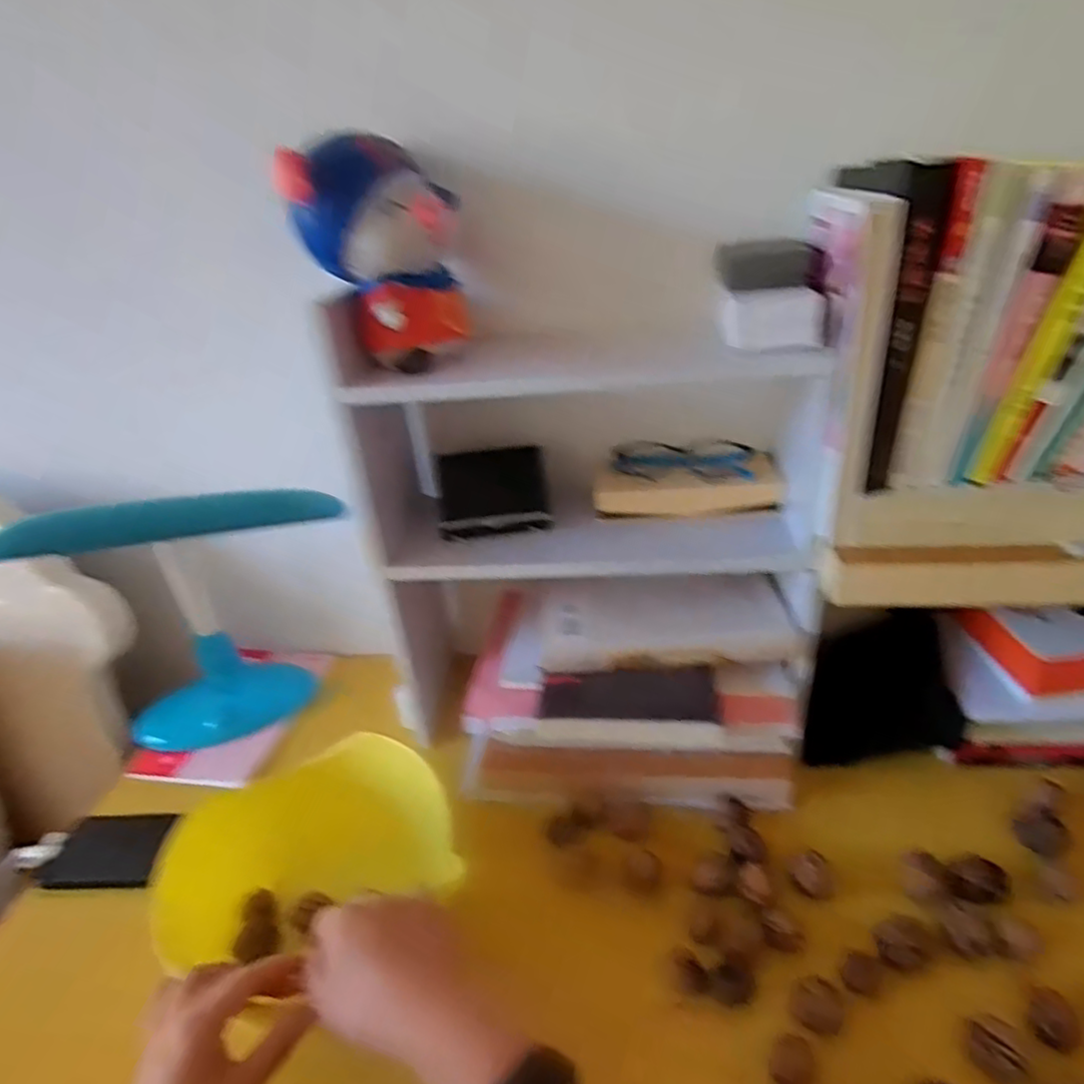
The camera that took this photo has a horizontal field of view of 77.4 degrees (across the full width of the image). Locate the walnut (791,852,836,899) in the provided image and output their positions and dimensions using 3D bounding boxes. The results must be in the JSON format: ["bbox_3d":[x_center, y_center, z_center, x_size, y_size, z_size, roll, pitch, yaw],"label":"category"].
[{"bbox_3d":[0.212,0.262,0.529,0.029,0.025,0.024,-1,29,11],"label":"walnut"}]

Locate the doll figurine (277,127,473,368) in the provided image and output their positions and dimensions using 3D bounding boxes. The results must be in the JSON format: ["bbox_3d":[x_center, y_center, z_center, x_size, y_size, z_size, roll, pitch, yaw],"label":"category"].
[{"bbox_3d":[-0.124,-0.222,0.532,0.124,0.157,0.087,-10,29,-6],"label":"doll figurine"}]

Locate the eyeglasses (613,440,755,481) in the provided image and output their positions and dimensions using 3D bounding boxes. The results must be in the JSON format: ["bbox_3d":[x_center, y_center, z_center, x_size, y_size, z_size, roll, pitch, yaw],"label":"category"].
[{"bbox_3d":[0.133,-0.078,0.642,0.129,0.036,0.026,6,31,22],"label":"eyeglasses"}]

